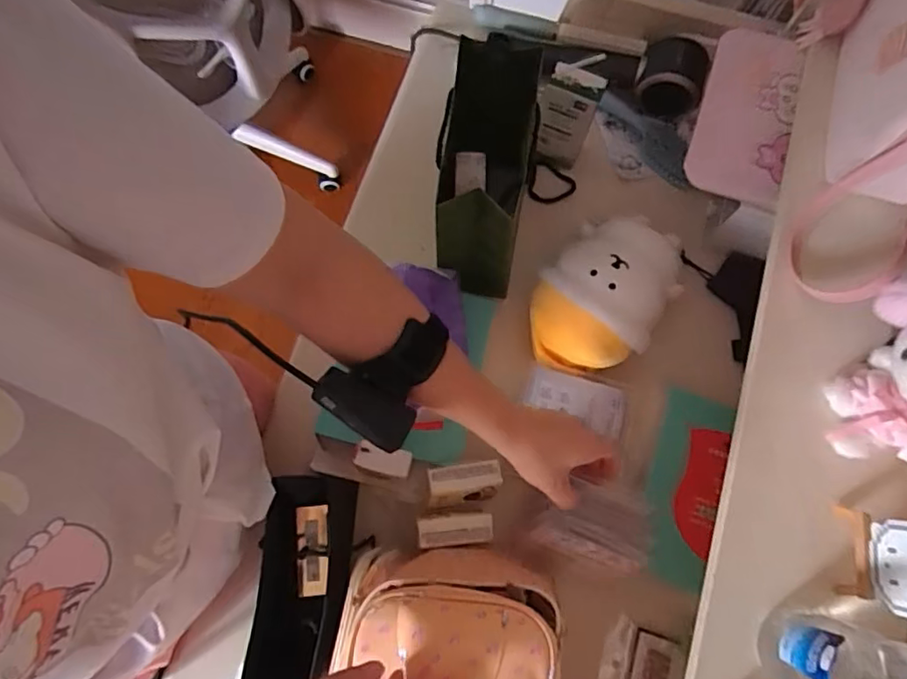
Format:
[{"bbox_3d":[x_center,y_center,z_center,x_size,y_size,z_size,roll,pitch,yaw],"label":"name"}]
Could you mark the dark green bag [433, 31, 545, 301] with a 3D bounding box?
[{"bbox_3d":[0.031,-0.159,0.575,0.086,0.187,0.178,11,76,3],"label":"dark green bag"}]

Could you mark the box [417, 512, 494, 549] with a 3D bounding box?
[{"bbox_3d":[0.002,0.185,0.551,0.071,0.032,0.029,-4,76,-1],"label":"box"}]

